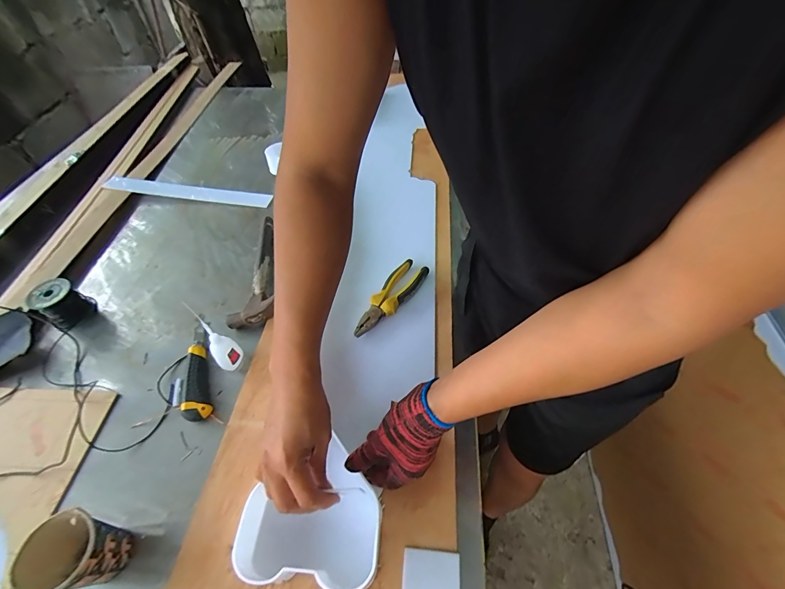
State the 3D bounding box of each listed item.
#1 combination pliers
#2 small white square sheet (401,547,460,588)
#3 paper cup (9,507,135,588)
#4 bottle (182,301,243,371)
[{"bbox_3d":[-0.004,0.008,0.639,0.054,0.030,0.185,29,58,25],"label":"combination pliers"},{"bbox_3d":[0.044,0.324,0.405,0.064,0.004,0.050,3,51,6],"label":"small white square sheet"},{"bbox_3d":[-0.358,0.297,0.407,0.073,0.088,0.071,-2,50,2],"label":"paper cup"},{"bbox_3d":[-0.278,0.070,0.557,0.040,0.142,0.031,-37,57,-24],"label":"bottle"}]

